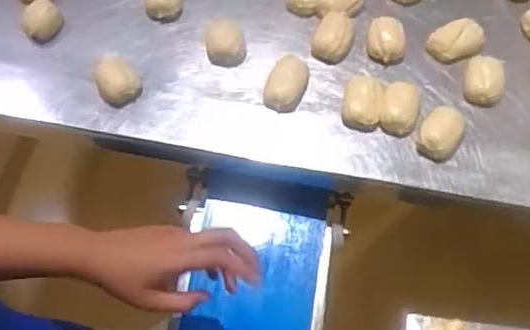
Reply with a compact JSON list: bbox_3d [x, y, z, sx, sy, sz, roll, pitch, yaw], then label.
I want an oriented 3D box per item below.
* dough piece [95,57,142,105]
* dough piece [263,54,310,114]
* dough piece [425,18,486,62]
[{"bbox_3d":[-0.177,-0.102,0.736,0.048,0.031,0.059,-26,67,-12],"label":"dough piece"},{"bbox_3d":[0.027,-0.099,0.727,0.043,0.032,0.075,17,66,8],"label":"dough piece"},{"bbox_3d":[0.236,-0.151,0.755,0.071,0.026,0.047,-25,67,-11],"label":"dough piece"}]

